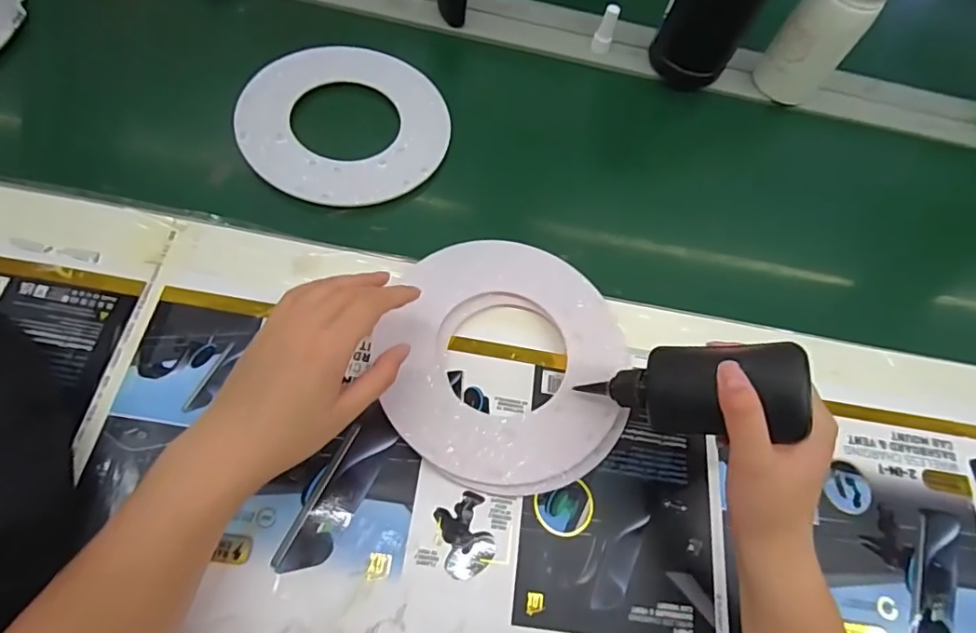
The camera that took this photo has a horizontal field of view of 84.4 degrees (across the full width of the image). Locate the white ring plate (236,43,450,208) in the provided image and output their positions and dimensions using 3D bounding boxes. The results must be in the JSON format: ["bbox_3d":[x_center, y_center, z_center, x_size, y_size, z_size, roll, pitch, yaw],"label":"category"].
[{"bbox_3d":[-0.132,-0.182,0.504,0.184,0.009,0.172,4,70,-11],"label":"white ring plate"}]

